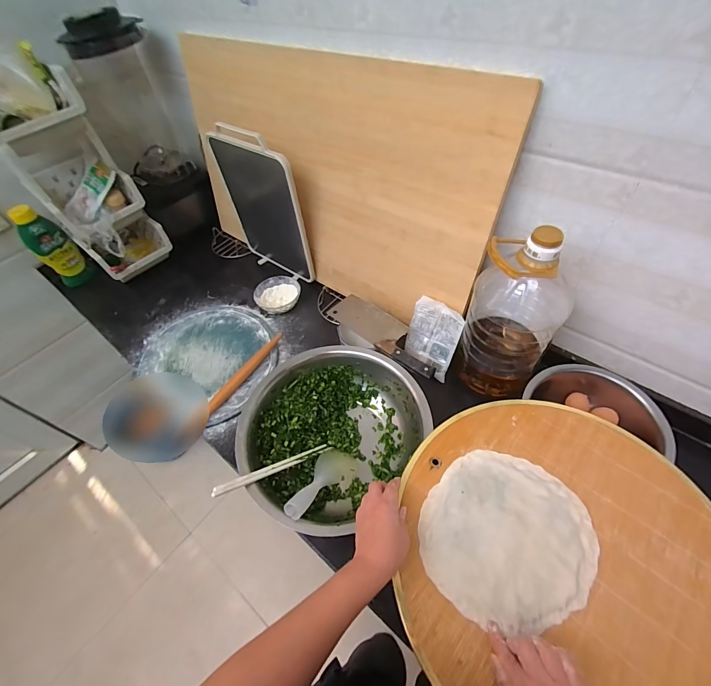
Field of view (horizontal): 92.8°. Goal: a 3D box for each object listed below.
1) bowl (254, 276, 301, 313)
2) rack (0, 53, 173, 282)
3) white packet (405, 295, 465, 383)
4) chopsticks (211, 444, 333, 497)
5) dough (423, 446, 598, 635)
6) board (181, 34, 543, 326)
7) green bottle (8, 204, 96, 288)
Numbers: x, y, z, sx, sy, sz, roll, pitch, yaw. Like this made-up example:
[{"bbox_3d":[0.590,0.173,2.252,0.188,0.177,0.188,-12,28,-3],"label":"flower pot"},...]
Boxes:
[{"bbox_3d":[-0.207,-0.125,0.922,0.119,0.053,0.112,-2,53,3],"label":"bowl"},{"bbox_3d":[-0.785,-0.465,0.911,0.356,0.586,0.220,22,57,29],"label":"rack"},{"bbox_3d":[0.166,-0.011,0.740,0.114,0.157,0.019,30,28,30],"label":"white packet"},{"bbox_3d":[-0.137,0.217,0.589,0.222,0.017,0.020,-7,42,-46],"label":"chopsticks"},{"bbox_3d":[0.211,0.267,0.474,0.211,0.016,0.223,36,63,27],"label":"dough"},{"bbox_3d":[-0.105,-0.369,0.799,0.888,0.488,0.034,29,47,28],"label":"board"},{"bbox_3d":[-0.901,-0.282,1.013,0.076,0.258,0.098,36,63,27],"label":"green bottle"}]

